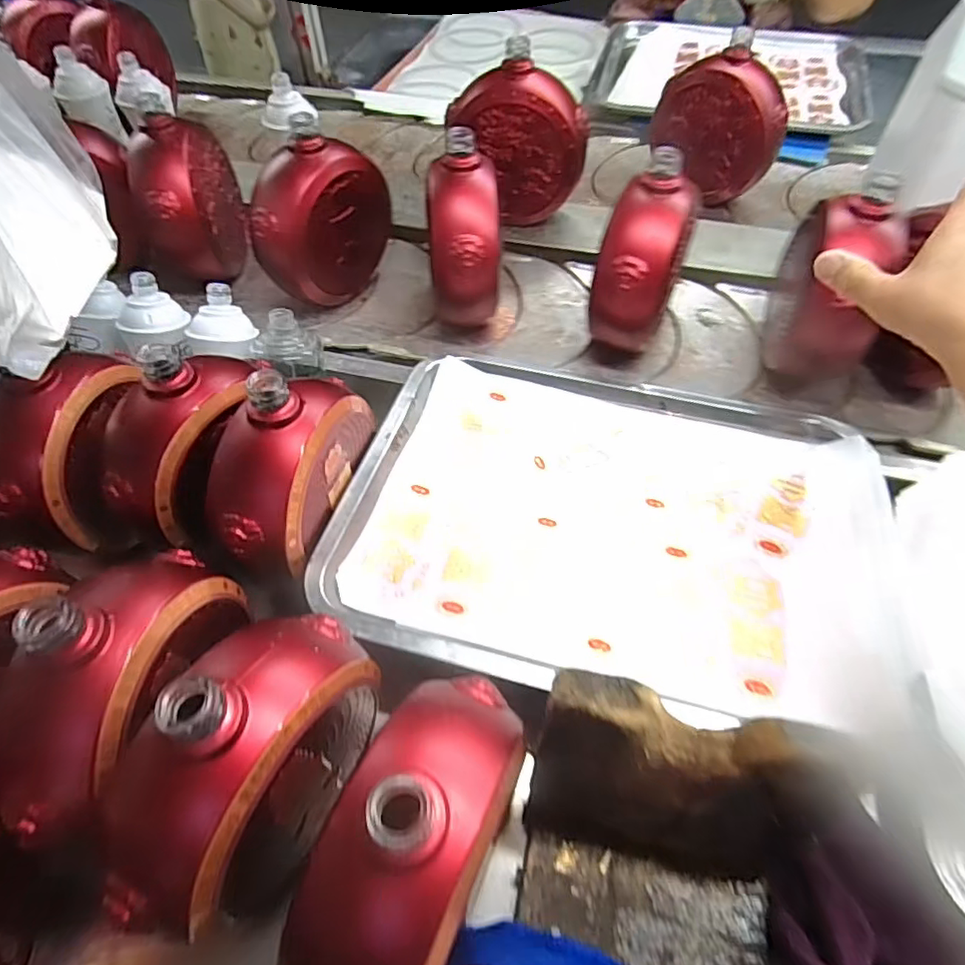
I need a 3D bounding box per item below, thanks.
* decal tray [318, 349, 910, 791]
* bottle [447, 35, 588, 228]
[{"bbox_3d":[0.088,0.020,0.389,0.336,0.030,0.247,11,55,8],"label":"decal tray"},{"bbox_3d":[0.034,-0.328,0.587,0.130,0.169,0.046,13,56,10],"label":"bottle"}]

